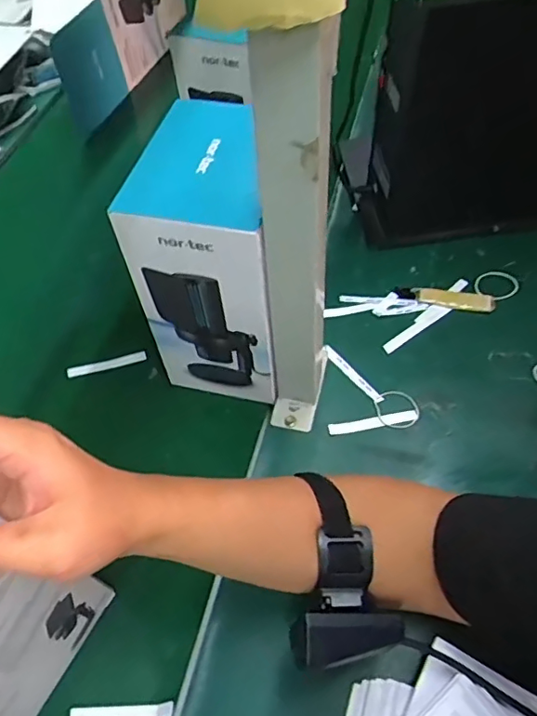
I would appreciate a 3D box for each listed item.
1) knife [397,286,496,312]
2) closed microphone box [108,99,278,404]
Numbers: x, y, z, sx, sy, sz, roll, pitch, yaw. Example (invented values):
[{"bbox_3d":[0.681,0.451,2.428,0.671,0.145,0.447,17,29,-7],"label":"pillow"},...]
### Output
[{"bbox_3d":[0.198,-0.067,0.629,0.107,0.015,0.022,10,56,10],"label":"knife"},{"bbox_3d":[-0.040,-0.082,0.511,0.116,0.227,0.123,10,56,10],"label":"closed microphone box"}]

